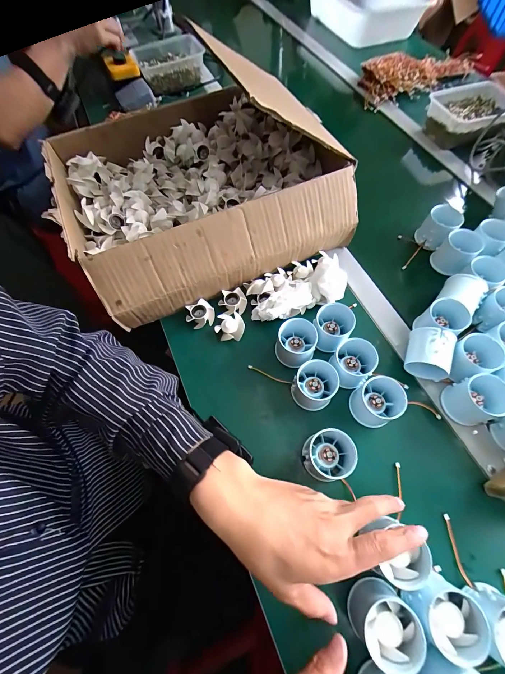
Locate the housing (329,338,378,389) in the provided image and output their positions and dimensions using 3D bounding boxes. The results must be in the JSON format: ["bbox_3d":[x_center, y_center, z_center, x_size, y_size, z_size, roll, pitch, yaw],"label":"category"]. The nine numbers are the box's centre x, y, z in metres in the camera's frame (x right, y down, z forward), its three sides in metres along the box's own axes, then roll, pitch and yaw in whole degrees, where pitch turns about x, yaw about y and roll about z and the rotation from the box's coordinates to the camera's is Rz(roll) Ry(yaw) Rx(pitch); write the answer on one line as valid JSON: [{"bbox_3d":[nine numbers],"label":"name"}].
[{"bbox_3d":[0.135,0.034,0.381,0.051,0.047,0.051,0,64,1],"label":"housing"}]

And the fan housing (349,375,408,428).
[{"bbox_3d":[0.156,0.079,0.356,0.054,0.052,0.053,0,64,1],"label":"fan housing"}]

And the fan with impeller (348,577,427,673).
[{"bbox_3d":[0.124,0.269,0.271,0.052,0.054,0.052,0,64,1],"label":"fan with impeller"}]

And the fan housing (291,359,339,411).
[{"bbox_3d":[0.082,0.062,0.373,0.053,0.049,0.057,0,64,1],"label":"fan housing"}]

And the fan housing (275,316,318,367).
[{"bbox_3d":[0.060,0.009,0.394,0.050,0.045,0.056,19,66,10],"label":"fan housing"}]

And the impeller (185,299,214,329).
[{"bbox_3d":[-0.080,-0.034,0.438,0.041,0.019,0.038,-25,66,-11],"label":"impeller"}]

